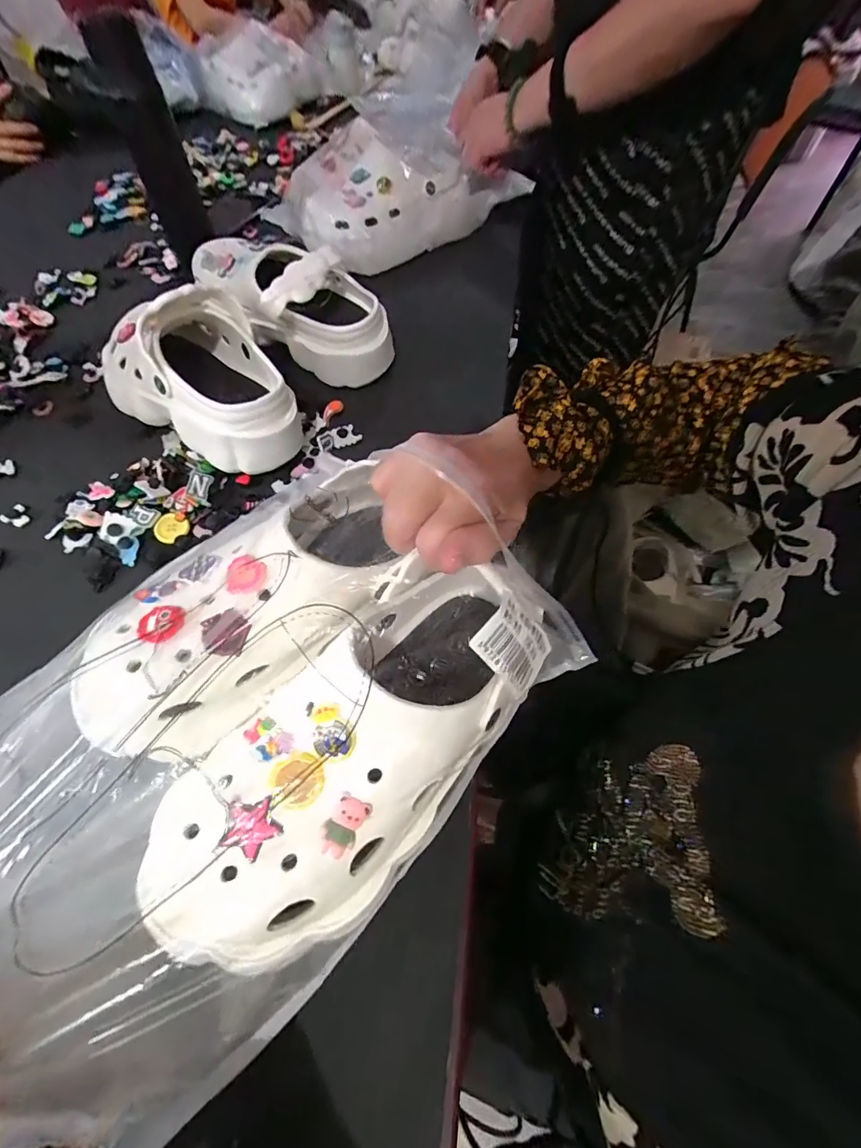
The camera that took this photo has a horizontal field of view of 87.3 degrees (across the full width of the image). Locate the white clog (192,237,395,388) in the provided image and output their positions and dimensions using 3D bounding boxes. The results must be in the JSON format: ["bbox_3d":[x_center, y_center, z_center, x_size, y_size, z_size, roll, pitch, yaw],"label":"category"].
[{"bbox_3d":[-0.167,-0.303,0.504,0.253,0.117,0.124,30,63,18],"label":"white clog"}]

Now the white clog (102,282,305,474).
[{"bbox_3d":[-0.235,-0.198,0.442,0.252,0.119,0.119,37,65,21],"label":"white clog"}]

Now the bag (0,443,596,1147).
[{"bbox_3d":[-0.090,0.074,0.242,0.206,0.089,0.323,38,65,22],"label":"bag"}]

